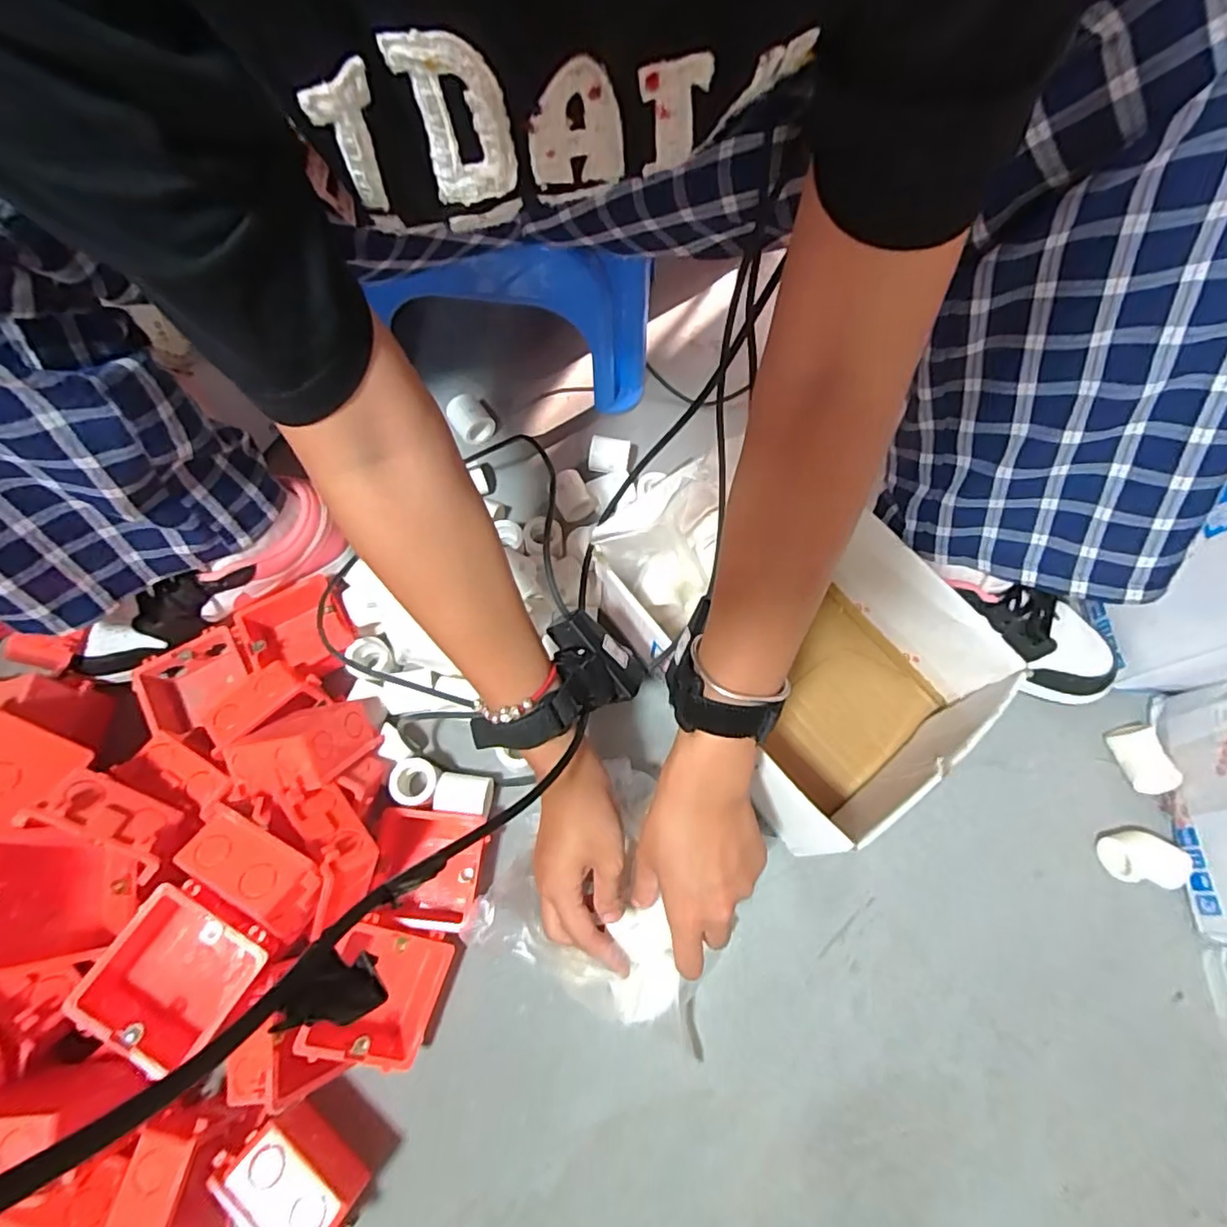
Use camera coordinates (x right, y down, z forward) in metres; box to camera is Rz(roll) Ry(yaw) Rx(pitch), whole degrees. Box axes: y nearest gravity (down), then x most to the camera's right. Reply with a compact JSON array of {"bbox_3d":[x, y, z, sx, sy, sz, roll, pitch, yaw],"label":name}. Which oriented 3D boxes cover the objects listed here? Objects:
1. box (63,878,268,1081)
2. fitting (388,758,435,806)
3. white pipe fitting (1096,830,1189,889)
[{"bbox_3d":[-0.267,0.223,0.375,0.082,0.047,0.086,33,72,10],"label":"box"},{"bbox_3d":[-0.160,0.138,0.494,0.035,0.044,0.036,1,69,-1],"label":"fitting"},{"bbox_3d":[0.436,0.201,0.499,0.055,0.033,0.042,9,69,2],"label":"white pipe fitting"}]

